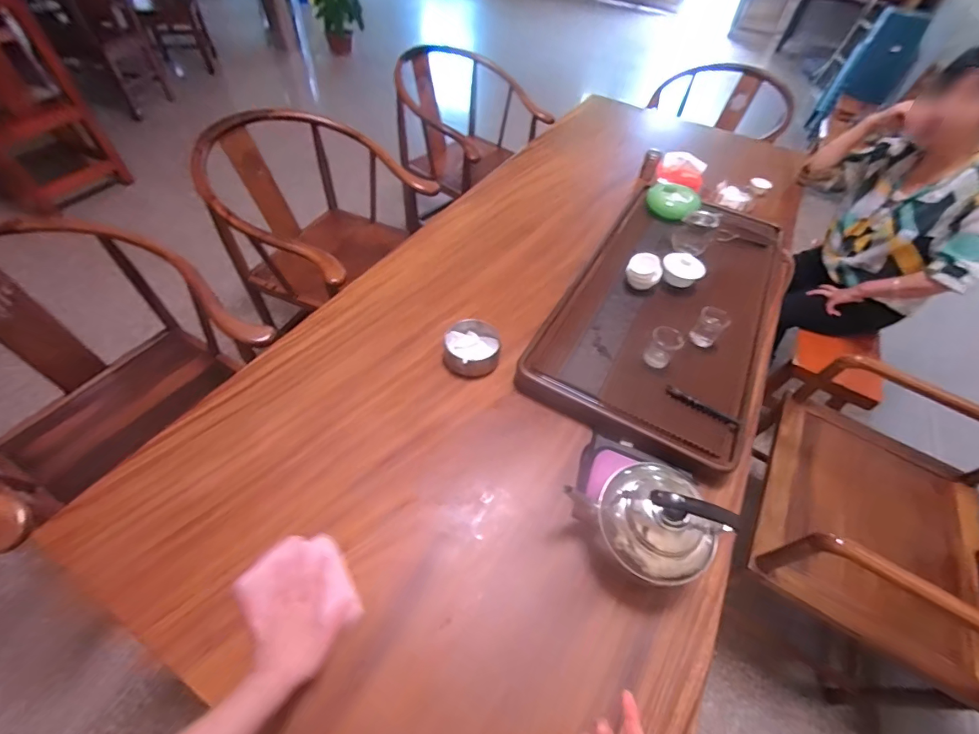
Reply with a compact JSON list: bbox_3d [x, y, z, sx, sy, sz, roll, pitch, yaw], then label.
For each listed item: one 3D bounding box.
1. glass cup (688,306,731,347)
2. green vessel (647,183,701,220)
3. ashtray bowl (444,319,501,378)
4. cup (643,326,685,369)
[{"bbox_3d":[0.446,-0.081,0.845,0.055,0.053,0.057,3,51,-3],"label":"glass cup"},{"bbox_3d":[0.499,-0.448,1.140,0.135,0.058,0.158,26,54,15],"label":"green vessel"},{"bbox_3d":[-0.034,-0.034,0.855,0.110,0.049,0.126,4,51,-2],"label":"ashtray bowl"},{"bbox_3d":[0.334,-0.036,0.804,0.055,0.067,0.050,3,51,-3],"label":"cup"}]

